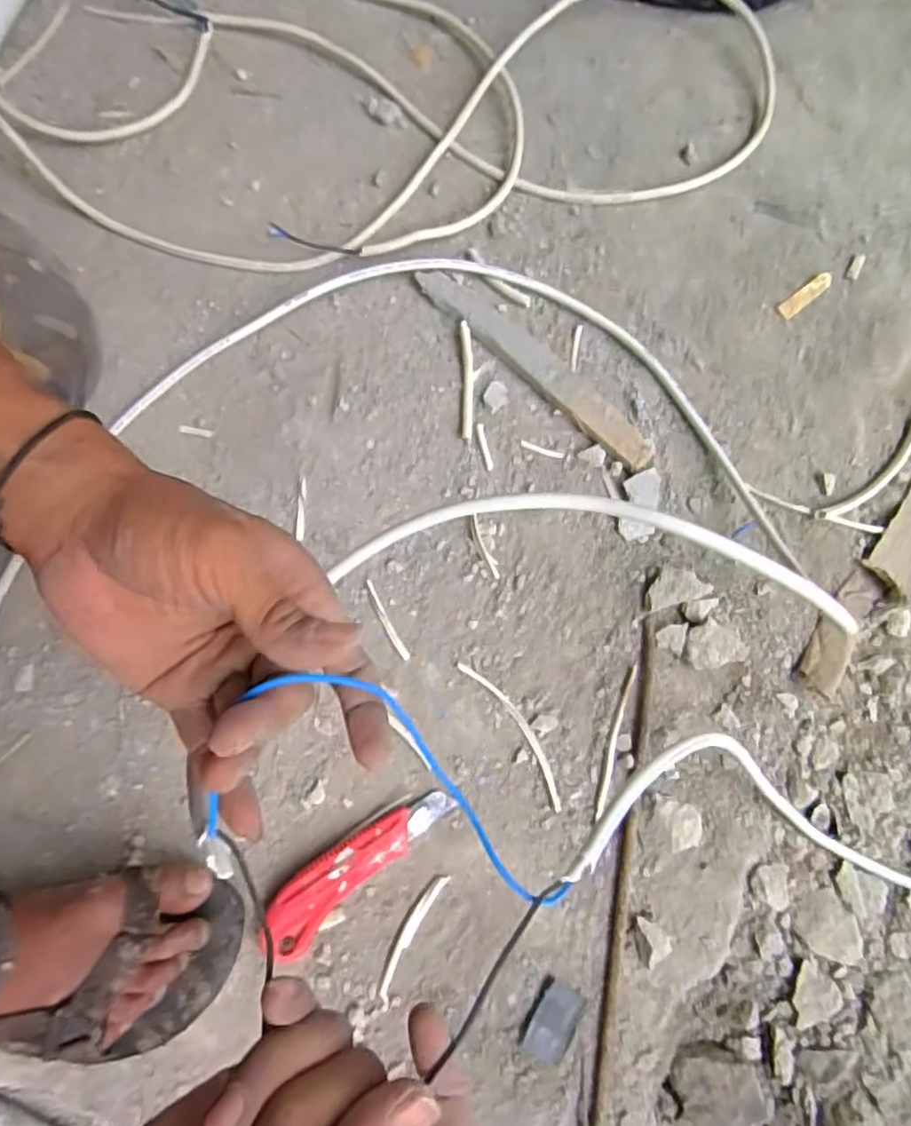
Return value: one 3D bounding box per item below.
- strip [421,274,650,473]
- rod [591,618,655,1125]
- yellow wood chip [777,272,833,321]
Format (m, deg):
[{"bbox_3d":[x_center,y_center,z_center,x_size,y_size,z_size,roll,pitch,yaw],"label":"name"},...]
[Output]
[{"bbox_3d":[0.070,-0.174,0.587,0.252,0.018,0.034,44,79,9],"label":"strip"},{"bbox_3d":[0.128,0.220,0.502,0.013,0.008,0.355,10,76,1],"label":"rod"},{"bbox_3d":[0.323,-0.246,0.620,0.062,0.006,0.016,-38,80,-10],"label":"yellow wood chip"}]

